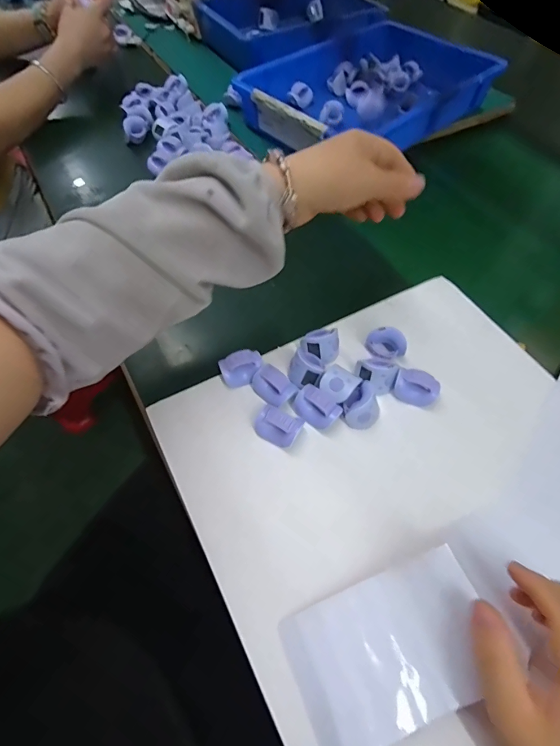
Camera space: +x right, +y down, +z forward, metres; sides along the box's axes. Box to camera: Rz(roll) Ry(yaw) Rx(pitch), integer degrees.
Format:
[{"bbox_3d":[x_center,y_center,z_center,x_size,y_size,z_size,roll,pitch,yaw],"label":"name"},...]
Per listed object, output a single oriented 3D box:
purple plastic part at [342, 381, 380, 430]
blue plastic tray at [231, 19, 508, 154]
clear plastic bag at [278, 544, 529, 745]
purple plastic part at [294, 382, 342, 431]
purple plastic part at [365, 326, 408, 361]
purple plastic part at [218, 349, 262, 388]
[{"bbox_3d":[0.075,0.032,0.361,0.030,0.026,0.038,38,64,21],"label":"purple plastic part"},{"bbox_3d":[0.138,-0.434,0.607,0.361,0.064,0.246,-38,65,-22],"label":"blue plastic tray"},{"bbox_3d":[0.073,0.185,0.263,0.135,0.010,0.085,-30,58,3],"label":"clear plastic bag"},{"bbox_3d":[0.034,0.032,0.361,0.042,0.019,0.028,32,63,18],"label":"purple plastic part"},{"bbox_3d":[0.109,-0.029,0.403,0.039,0.034,0.020,24,60,14],"label":"purple plastic part"},{"bbox_3d":[-0.036,-0.005,0.383,0.041,0.022,0.026,-17,59,-11],"label":"purple plastic part"}]

